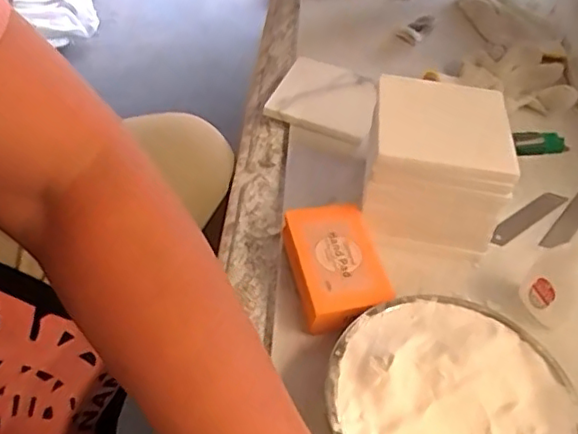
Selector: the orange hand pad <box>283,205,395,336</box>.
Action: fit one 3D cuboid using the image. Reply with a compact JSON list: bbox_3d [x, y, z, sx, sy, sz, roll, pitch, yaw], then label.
[{"bbox_3d":[0.034,0.035,0.445,0.061,0.025,0.094,-5,50,-11],"label":"orange hand pad"}]

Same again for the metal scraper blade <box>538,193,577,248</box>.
[{"bbox_3d":[0.249,0.001,0.536,0.019,0.006,0.087,33,59,27],"label":"metal scraper blade"}]

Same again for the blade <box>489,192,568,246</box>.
[{"bbox_3d":[0.208,0.000,0.532,0.098,0.006,0.017,-28,54,-28],"label":"blade"}]

